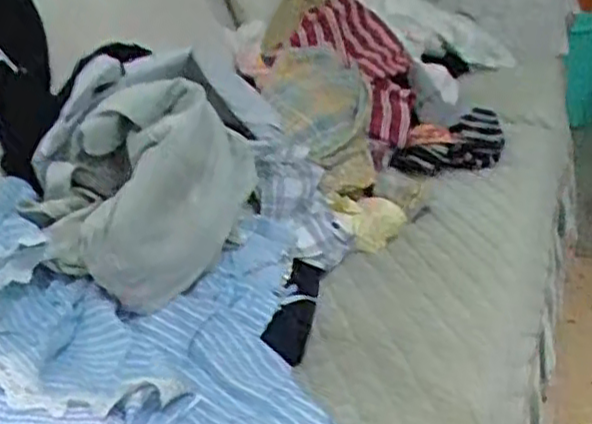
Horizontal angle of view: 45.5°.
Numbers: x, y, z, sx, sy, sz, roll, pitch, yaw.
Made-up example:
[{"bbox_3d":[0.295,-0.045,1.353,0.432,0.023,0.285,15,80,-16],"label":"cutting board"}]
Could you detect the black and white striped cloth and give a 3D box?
[{"bbox_3d":[0.268,-0.111,1.211,0.215,0.075,0.115,-16,24,-21],"label":"black and white striped cloth"}]

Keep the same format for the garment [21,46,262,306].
[{"bbox_3d":[-0.187,-0.045,0.812,0.225,0.210,0.240,-23,27,-34],"label":"garment"}]

